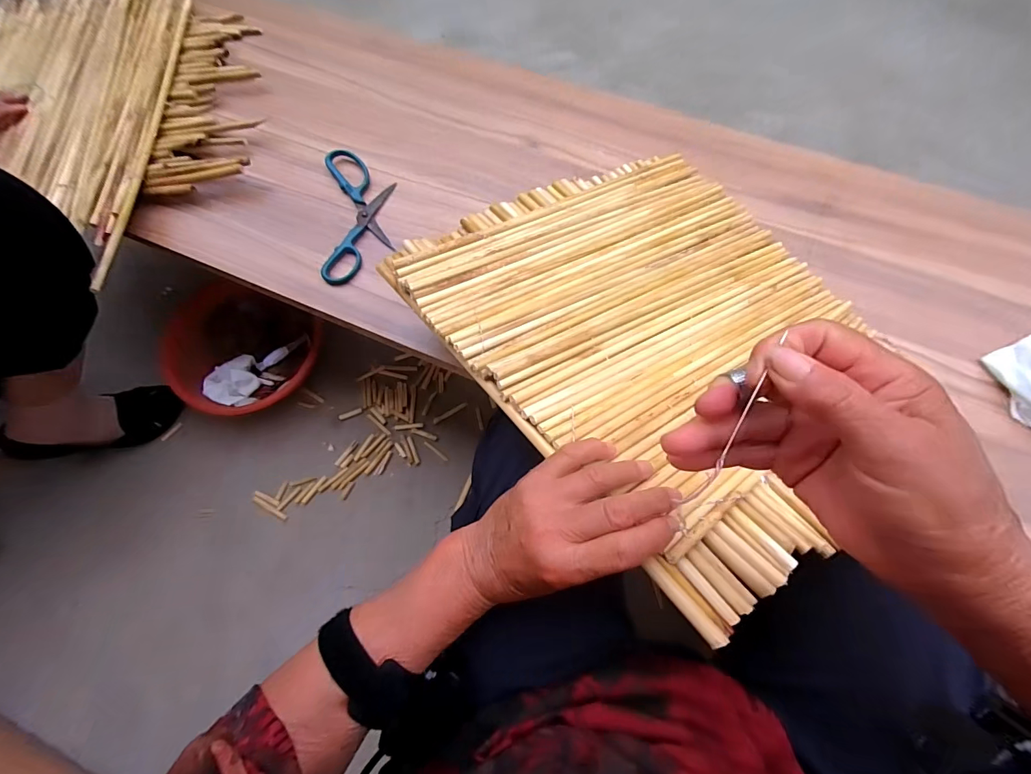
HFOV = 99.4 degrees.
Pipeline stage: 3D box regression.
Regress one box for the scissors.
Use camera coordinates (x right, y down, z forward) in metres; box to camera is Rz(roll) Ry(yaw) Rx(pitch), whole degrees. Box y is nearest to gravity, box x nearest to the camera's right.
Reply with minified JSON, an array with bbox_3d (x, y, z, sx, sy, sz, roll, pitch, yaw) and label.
[{"bbox_3d":[-0.214,-0.236,0.596,0.090,0.011,0.205,-5,73,-1],"label":"scissors"}]

